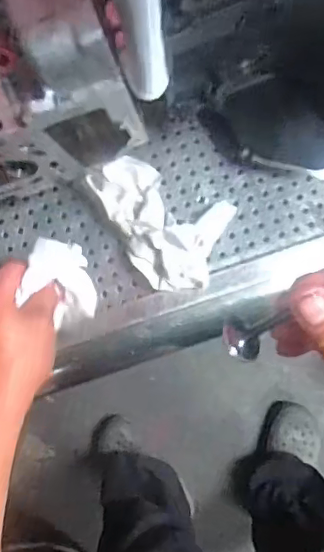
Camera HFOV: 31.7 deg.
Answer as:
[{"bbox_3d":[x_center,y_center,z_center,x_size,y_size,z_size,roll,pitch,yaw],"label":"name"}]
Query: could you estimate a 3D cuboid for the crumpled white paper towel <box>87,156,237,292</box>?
[{"bbox_3d":[-0.009,-0.055,0.582,0.145,0.049,0.108,27,87,2],"label":"crumpled white paper towel"}]

